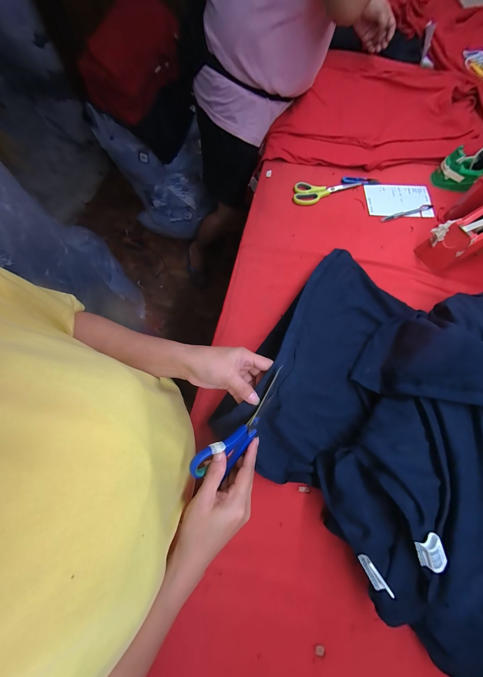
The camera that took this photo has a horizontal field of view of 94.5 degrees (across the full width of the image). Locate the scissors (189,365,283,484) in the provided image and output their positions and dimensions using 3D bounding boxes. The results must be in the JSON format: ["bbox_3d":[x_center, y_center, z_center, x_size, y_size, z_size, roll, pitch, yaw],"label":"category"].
[{"bbox_3d":[0.004,0.108,0.288,0.164,0.067,0.009,-54,37,-6],"label":"scissors"}]

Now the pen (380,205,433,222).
[{"bbox_3d":[0.419,-0.316,0.559,0.149,0.010,0.012,-19,72,-6],"label":"pen"}]

